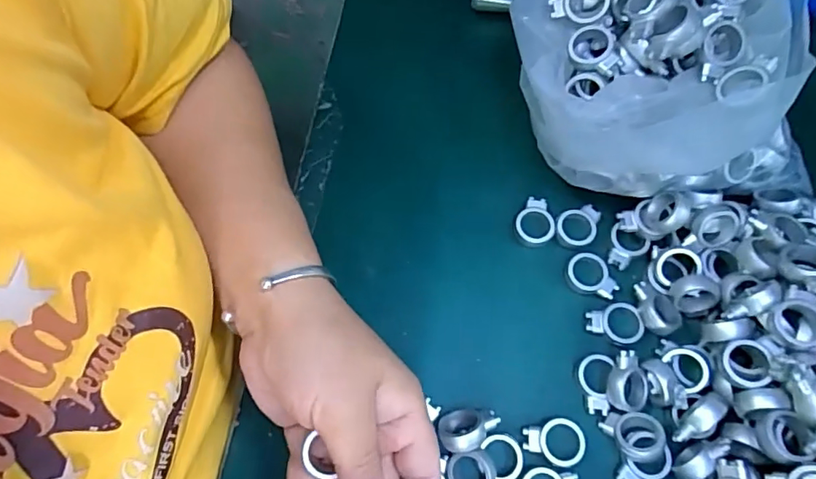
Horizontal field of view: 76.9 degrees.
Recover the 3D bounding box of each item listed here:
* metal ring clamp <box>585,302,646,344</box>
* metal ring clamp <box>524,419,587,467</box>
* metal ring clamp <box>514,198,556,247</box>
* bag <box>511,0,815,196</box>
[{"bbox_3d":[0.127,0.051,0.316,0.033,0.005,0.024,2,68,3],"label":"metal ring clamp"},{"bbox_3d":[0.083,0.116,0.294,0.034,0.007,0.025,2,68,3],"label":"metal ring clamp"},{"bbox_3d":[0.085,-0.012,0.342,0.026,0.007,0.032,6,69,5],"label":"metal ring clamp"},{"bbox_3d":[0.139,-0.109,0.321,0.140,0.110,0.160,-13,68,-5],"label":"bag"}]

